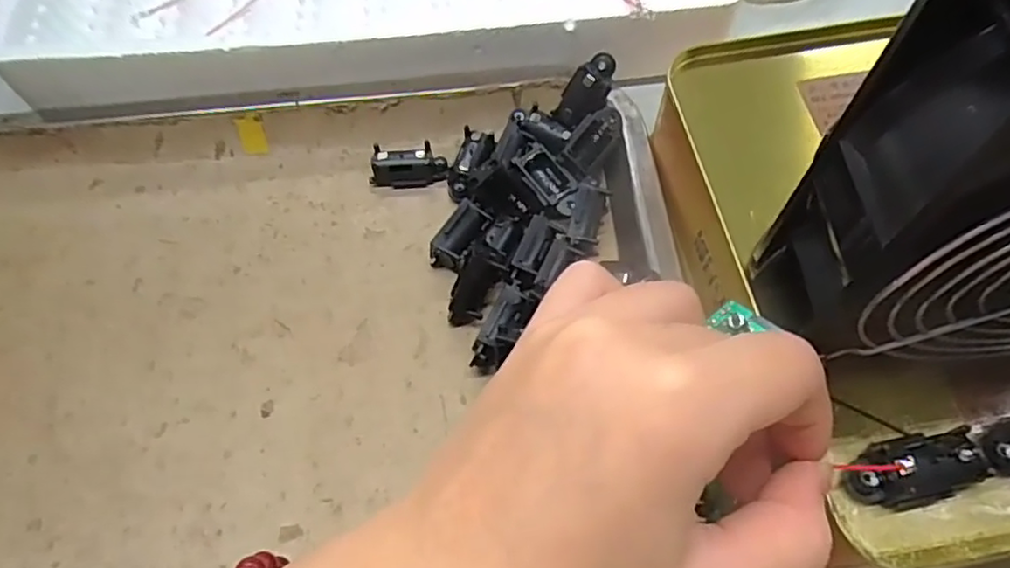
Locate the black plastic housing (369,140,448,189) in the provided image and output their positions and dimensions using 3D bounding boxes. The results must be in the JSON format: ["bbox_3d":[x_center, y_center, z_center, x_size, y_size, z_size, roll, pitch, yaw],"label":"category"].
[{"bbox_3d":[-0.045,-0.055,0.293,0.034,0.011,0.016,-5,65,0],"label":"black plastic housing"}]

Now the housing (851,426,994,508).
[{"bbox_3d":[0.114,0.052,0.177,0.032,0.012,0.017,-10,64,-1],"label":"housing"}]

